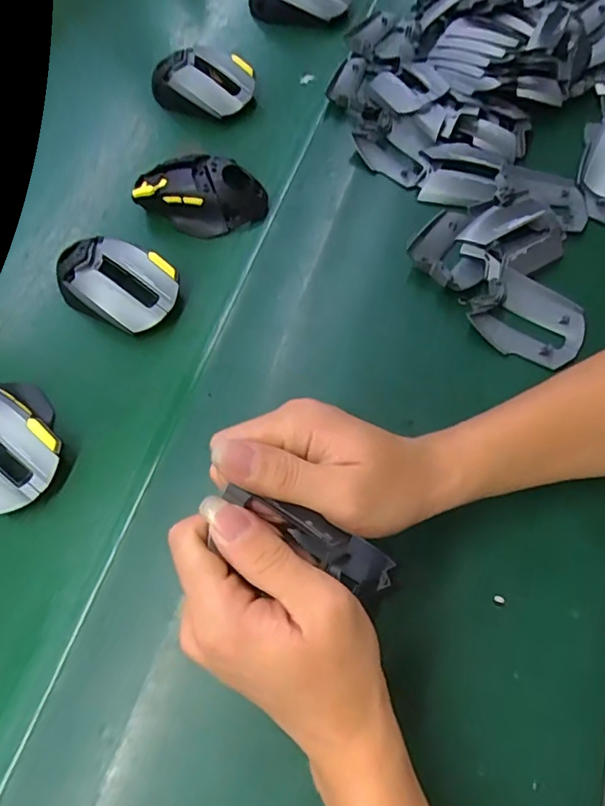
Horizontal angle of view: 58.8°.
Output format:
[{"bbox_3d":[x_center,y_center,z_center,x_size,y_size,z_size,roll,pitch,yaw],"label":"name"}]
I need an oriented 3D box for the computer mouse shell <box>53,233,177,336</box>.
[{"bbox_3d":[-0.151,-0.094,0.426,0.106,0.037,0.061,19,68,14],"label":"computer mouse shell"}]

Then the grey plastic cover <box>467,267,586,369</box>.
[{"bbox_3d":[0.170,-0.061,0.395,0.073,0.021,0.060,31,71,19],"label":"grey plastic cover"}]

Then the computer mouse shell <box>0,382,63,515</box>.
[{"bbox_3d":[-0.206,0.025,0.370,0.068,0.034,0.094,-41,67,-13],"label":"computer mouse shell"}]

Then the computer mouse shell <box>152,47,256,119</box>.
[{"bbox_3d":[-0.100,-0.319,0.535,0.105,0.042,0.065,26,68,16],"label":"computer mouse shell"}]

